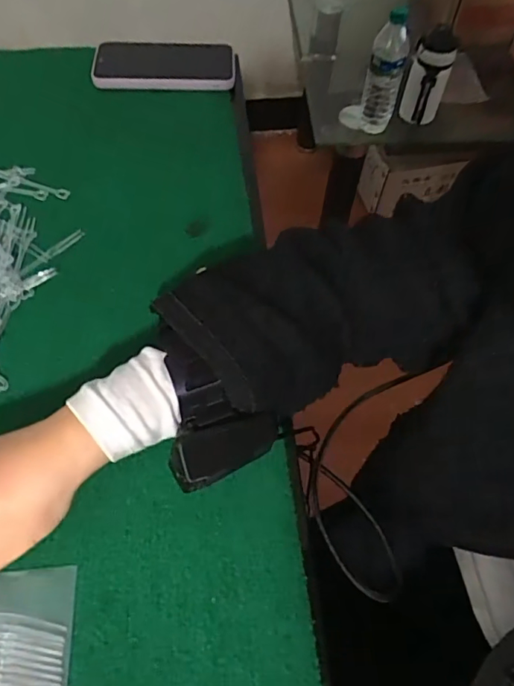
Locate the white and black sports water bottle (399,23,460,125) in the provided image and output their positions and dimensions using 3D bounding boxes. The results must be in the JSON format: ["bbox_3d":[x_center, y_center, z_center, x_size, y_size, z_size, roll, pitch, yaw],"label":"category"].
[{"bbox_3d":[0.335,-0.516,0.995,0.079,0.162,0.077,16,61,6],"label":"white and black sports water bottle"}]

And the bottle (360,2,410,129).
[{"bbox_3d":[0.247,-0.518,0.982,0.068,0.227,0.067,13,60,6],"label":"bottle"}]

